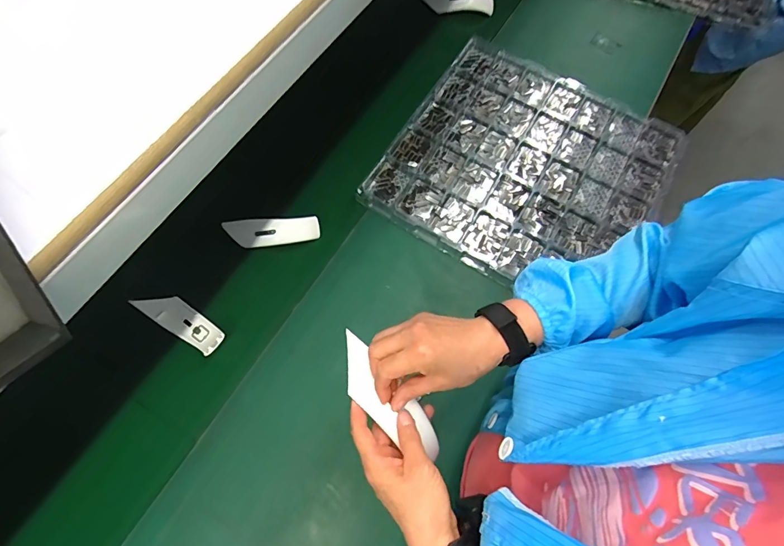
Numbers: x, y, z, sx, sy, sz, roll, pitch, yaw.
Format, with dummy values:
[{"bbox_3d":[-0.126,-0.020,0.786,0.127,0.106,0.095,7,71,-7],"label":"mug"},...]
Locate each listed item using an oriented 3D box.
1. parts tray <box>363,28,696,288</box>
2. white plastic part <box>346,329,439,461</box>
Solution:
[{"bbox_3d":[0.268,-0.214,0.822,0.494,0.035,0.504,31,71,9],"label":"parts tray"},{"bbox_3d":[-0.005,0.132,0.422,0.044,0.021,0.152,-43,85,-16],"label":"white plastic part"}]

